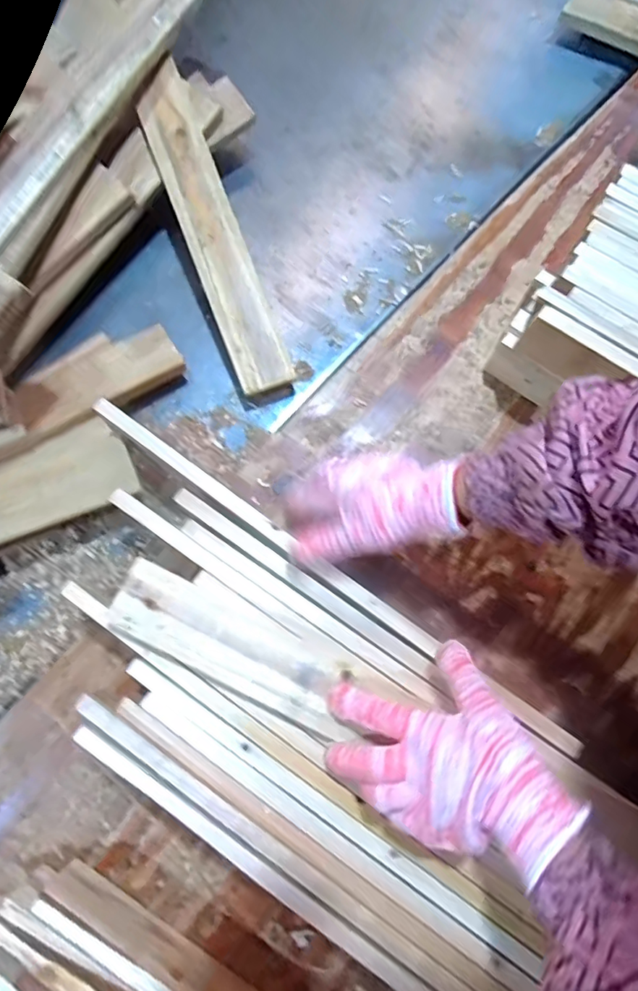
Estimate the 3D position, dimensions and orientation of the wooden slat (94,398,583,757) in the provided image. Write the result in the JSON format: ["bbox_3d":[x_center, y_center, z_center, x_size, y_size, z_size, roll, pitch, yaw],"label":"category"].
[{"bbox_3d":[0.002,0.062,0.474,0.517,0.034,0.017,35,77,7],"label":"wooden slat"}]

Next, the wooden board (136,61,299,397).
[{"bbox_3d":[-0.120,-0.299,0.593,0.063,0.012,0.388,-21,85,-4],"label":"wooden board"}]

